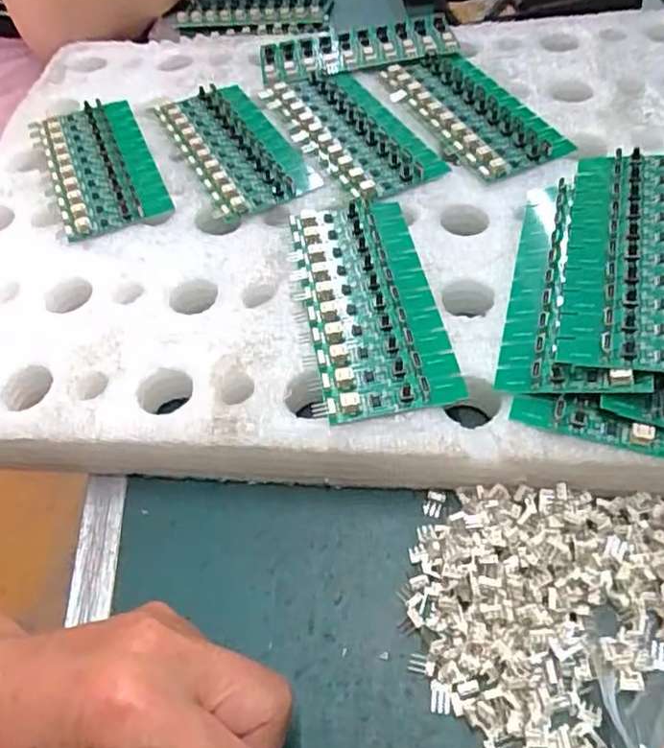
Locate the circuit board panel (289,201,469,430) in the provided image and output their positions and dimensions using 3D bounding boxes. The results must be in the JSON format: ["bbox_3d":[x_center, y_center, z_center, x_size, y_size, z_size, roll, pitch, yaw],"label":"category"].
[{"bbox_3d":[0.016,-0.039,0.323,0.065,0.011,0.138,-10,56,-2],"label":"circuit board panel"}]

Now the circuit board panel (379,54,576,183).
[{"bbox_3d":[0.084,-0.168,0.409,0.063,0.007,0.134,-23,58,-11],"label":"circuit board panel"}]

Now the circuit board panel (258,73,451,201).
[{"bbox_3d":[0.010,-0.159,0.411,0.065,0.005,0.140,-24,58,-11],"label":"circuit board panel"}]

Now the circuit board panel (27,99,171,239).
[{"bbox_3d":[-0.149,-0.133,0.412,0.067,0.008,0.134,-20,53,-13],"label":"circuit board panel"}]

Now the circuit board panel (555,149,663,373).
[{"bbox_3d":[0.140,-0.057,0.296,0.062,0.008,0.135,3,54,23],"label":"circuit board panel"}]

